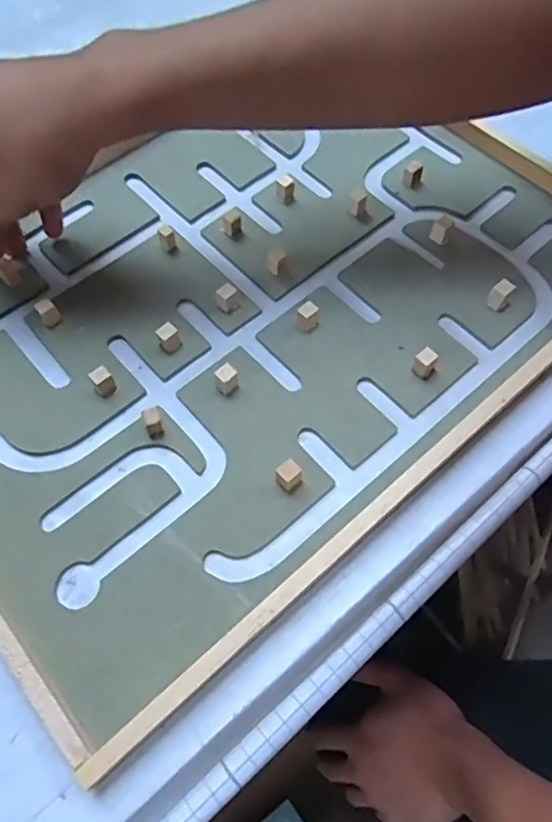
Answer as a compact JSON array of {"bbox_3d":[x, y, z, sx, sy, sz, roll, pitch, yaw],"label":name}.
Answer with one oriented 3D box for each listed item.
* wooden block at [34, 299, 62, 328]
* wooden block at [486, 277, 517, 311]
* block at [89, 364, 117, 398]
[{"bbox_3d":[-0.126,-0.054,0.340,0.010,0.015,0.009,-32,67,-14],"label":"wooden block"},{"bbox_3d":[0.125,-0.065,0.338,0.010,0.016,0.010,-39,69,-17],"label":"wooden block"},{"bbox_3d":[-0.090,-0.015,0.319,0.010,0.016,0.009,-33,67,-14],"label":"block"}]

